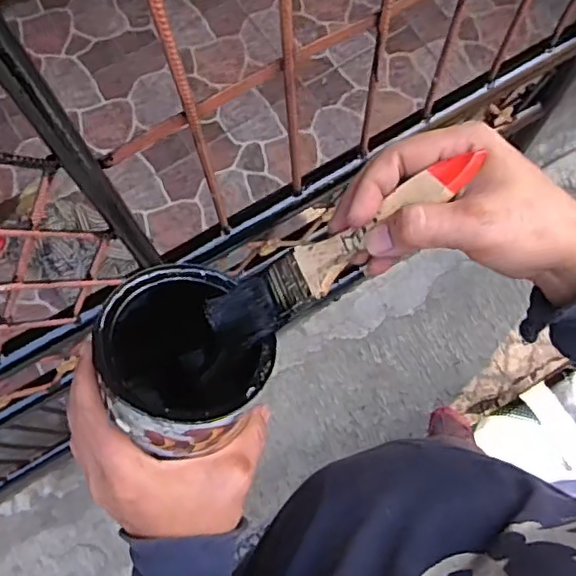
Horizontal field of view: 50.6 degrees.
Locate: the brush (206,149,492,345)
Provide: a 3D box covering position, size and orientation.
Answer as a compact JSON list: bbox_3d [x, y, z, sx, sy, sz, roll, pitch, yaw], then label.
[{"bbox_3d":[0.024,-0.019,0.328,0.166,0.010,0.034,-33,70,23],"label":"brush"}]

